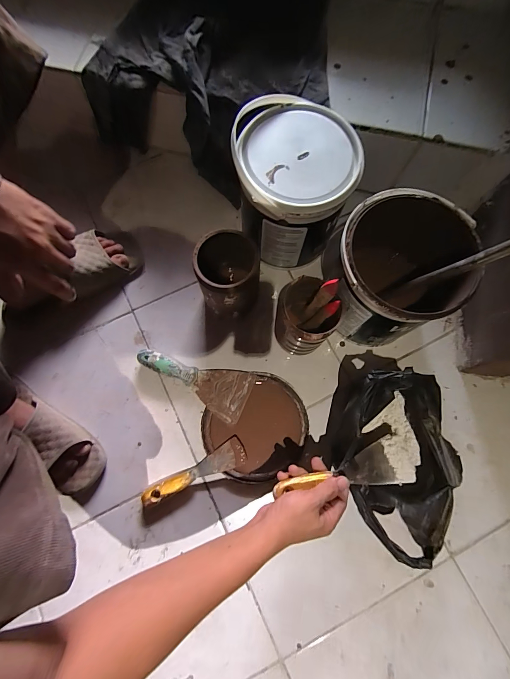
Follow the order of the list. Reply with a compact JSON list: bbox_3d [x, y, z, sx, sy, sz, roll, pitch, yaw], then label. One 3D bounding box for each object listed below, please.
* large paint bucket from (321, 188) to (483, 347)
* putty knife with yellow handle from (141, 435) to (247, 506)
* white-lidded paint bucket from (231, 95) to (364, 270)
[{"bbox_3d":[0.204,-0.101,0.500,0.171,0.205,0.185,0,77,0],"label":"large paint bucket"},{"bbox_3d":[-0.099,0.220,0.515,0.177,0.025,0.041,-25,78,-6],"label":"putty knife with yellow handle"},{"bbox_3d":[0.059,-0.247,0.517,0.171,0.176,0.183,0,77,0],"label":"white-lidded paint bucket"}]

